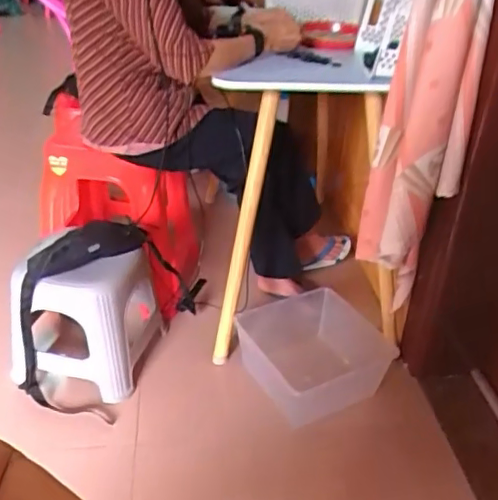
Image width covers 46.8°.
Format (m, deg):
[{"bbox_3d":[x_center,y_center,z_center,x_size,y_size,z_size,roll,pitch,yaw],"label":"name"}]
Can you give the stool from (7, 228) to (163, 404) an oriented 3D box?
[{"bbox_3d":[-0.407,0.164,1.433,0.292,0.329,0.271,6,33,6],"label":"stool"}]

